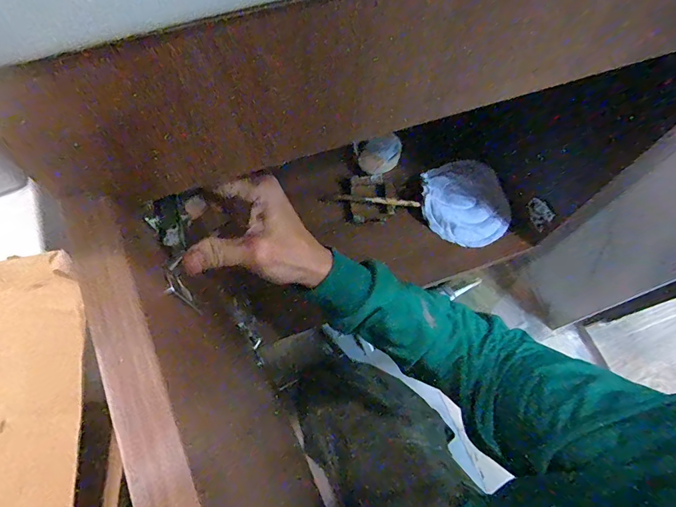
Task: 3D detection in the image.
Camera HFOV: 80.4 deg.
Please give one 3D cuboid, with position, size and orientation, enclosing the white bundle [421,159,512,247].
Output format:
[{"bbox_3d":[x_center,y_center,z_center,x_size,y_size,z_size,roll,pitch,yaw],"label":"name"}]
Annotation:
[{"bbox_3d":[0.219,-0.089,0.686,0.165,0.048,0.142,34,70,12],"label":"white bundle"}]

